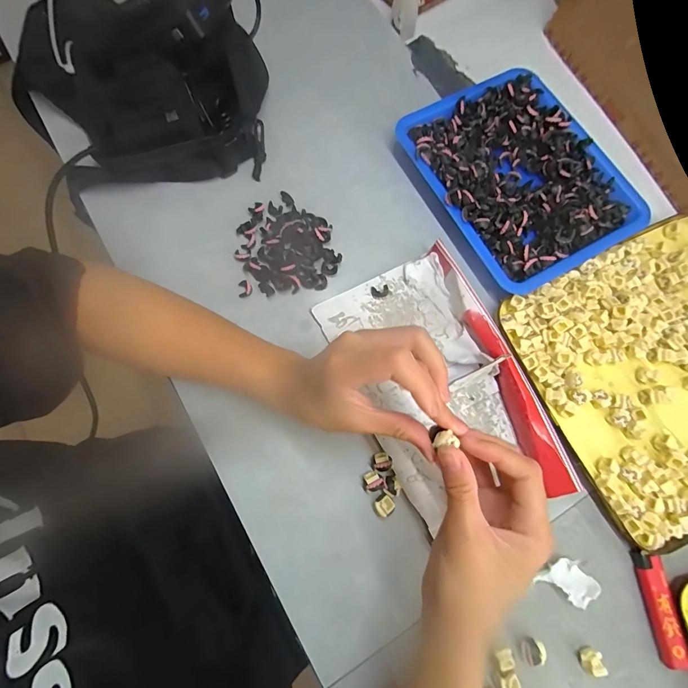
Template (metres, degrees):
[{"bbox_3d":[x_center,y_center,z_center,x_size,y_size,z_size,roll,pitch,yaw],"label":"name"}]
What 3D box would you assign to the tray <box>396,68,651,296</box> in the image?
[{"bbox_3d":[0.173,-0.169,0.369,0.172,0.029,0.213,-30,78,-7],"label":"tray"}]

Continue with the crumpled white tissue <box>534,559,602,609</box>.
[{"bbox_3d":[0.178,0.185,0.289,0.045,0.012,0.029,27,78,7],"label":"crumpled white tissue"}]

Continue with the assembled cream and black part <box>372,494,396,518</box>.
[{"bbox_3d":[0.032,0.132,0.301,0.016,0.010,0.016,-32,78,-7],"label":"assembled cream and black part"}]

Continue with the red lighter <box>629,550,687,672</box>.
[{"bbox_3d":[0.248,0.207,0.290,0.021,0.013,0.078,-7,76,-2],"label":"red lighter"}]

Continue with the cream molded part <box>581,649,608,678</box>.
[{"bbox_3d":[0.187,0.239,0.277,0.016,0.017,0.011,-40,79,-9],"label":"cream molded part"}]

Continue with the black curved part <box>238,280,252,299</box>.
[{"bbox_3d":[-0.093,-0.053,0.347,0.013,0.009,0.017,-3,76,-1],"label":"black curved part"}]

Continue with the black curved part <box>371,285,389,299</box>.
[{"bbox_3d":[0.034,-0.050,0.349,0.017,0.004,0.012,-11,76,-2],"label":"black curved part"}]

